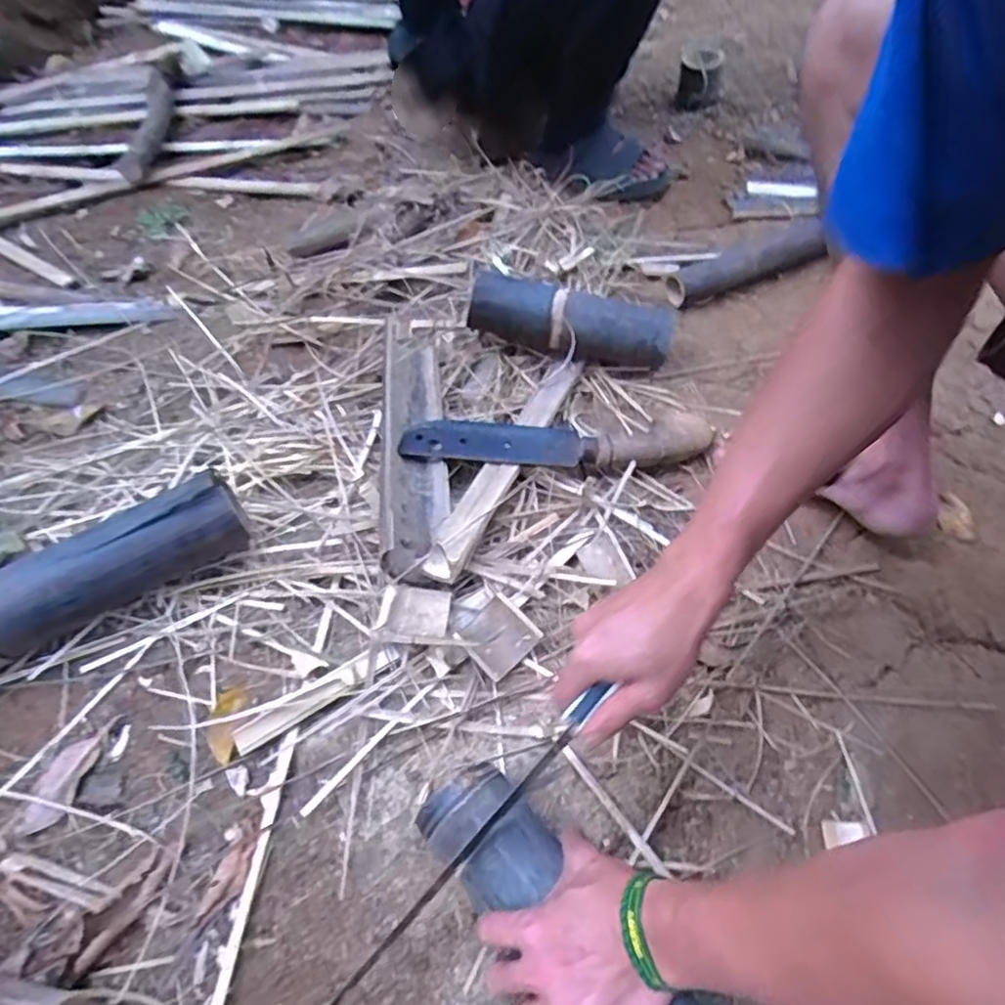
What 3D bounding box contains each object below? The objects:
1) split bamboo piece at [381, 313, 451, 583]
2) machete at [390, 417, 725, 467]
[{"bbox_3d":[-0.109,-0.093,0.790,0.071,0.073,0.433,-9,51,0],"label":"split bamboo piece"},{"bbox_3d":[0.068,-0.074,0.791,0.373,0.038,0.086,-4,49,0],"label":"machete"}]

